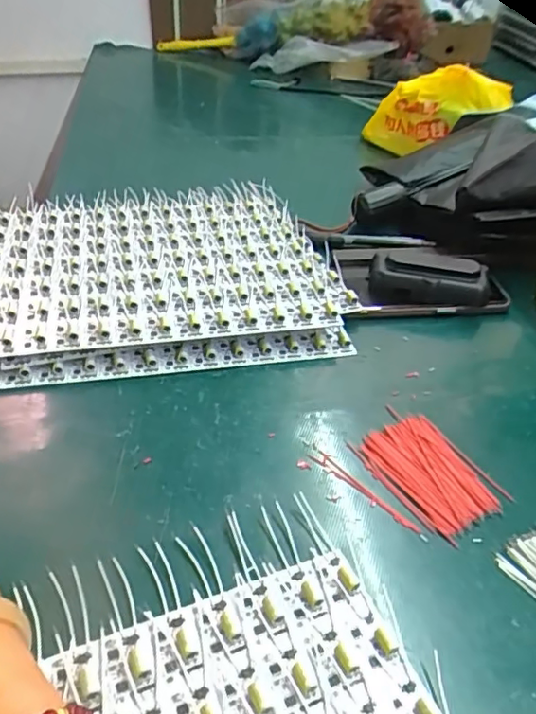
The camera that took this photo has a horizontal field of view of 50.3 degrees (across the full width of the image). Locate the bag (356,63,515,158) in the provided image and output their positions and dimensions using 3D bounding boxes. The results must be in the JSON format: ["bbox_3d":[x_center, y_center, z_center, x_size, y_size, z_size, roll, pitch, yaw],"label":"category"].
[{"bbox_3d":[0.212,-0.325,0.758,0.198,0.090,0.066,-7,28,38],"label":"bag"}]

